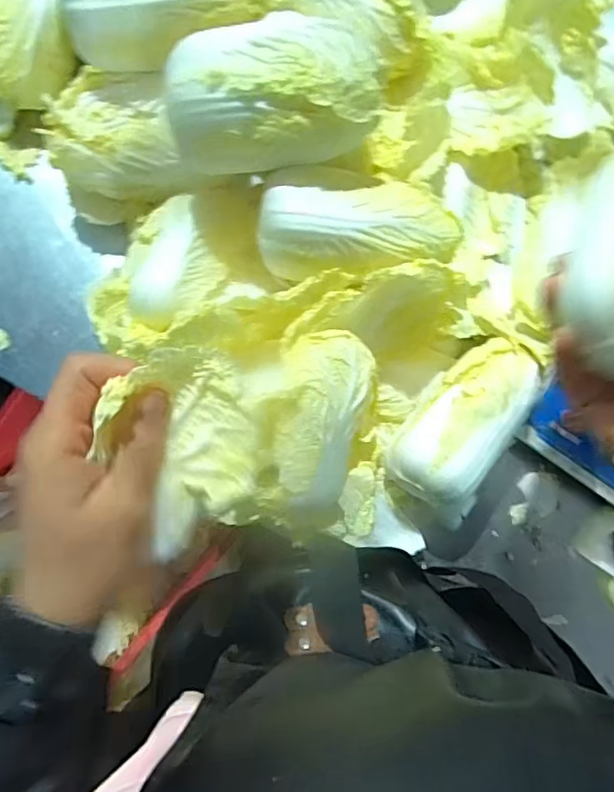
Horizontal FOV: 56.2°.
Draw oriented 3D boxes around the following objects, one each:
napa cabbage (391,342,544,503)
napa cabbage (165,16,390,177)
[{"bbox_3d":[0.139,0.024,0.518,0.077,0.074,0.151,34,82,3],"label":"napa cabbage"},{"bbox_3d":[-0.027,-0.242,0.466,0.169,0.079,0.096,3,82,-2],"label":"napa cabbage"}]

